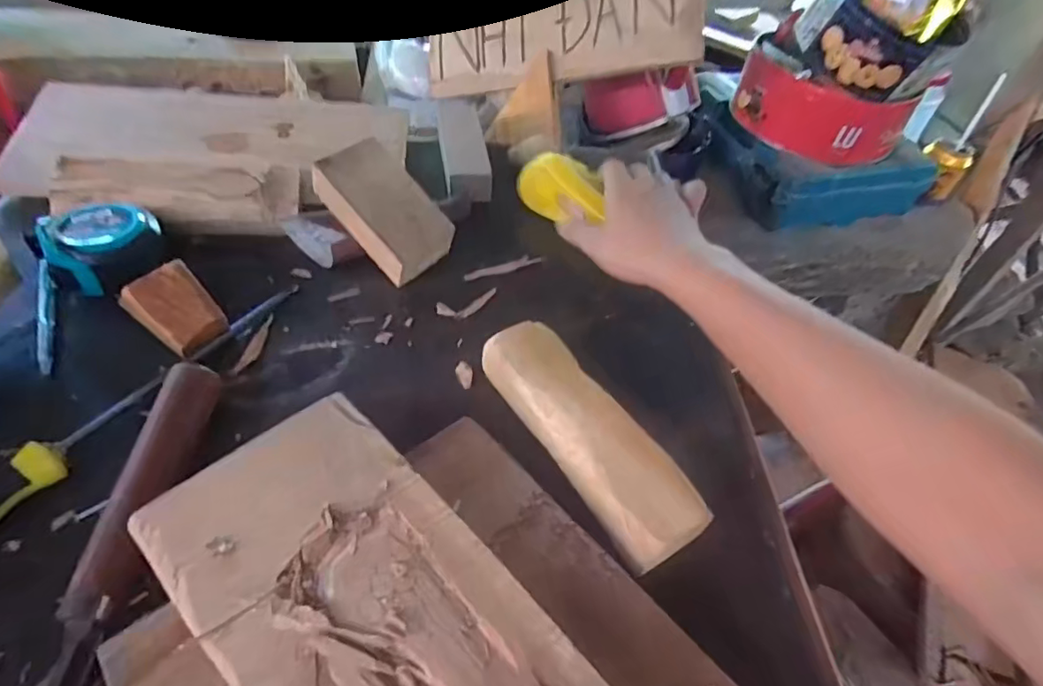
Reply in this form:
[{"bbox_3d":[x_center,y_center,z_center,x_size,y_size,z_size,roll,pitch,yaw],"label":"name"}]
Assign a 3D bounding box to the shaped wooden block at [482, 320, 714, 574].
[{"bbox_3d":[0.042,0.060,0.355,0.057,0.044,0.183,-23,56,-24],"label":"shaped wooden block"}]

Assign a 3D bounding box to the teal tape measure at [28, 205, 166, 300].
[{"bbox_3d":[-0.317,-0.074,0.418,0.062,0.040,0.075,25,51,15],"label":"teal tape measure"}]

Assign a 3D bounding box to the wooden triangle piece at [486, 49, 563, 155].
[{"bbox_3d":[0.000,-0.284,0.676,0.086,0.018,0.108,-7,93,9],"label":"wooden triangle piece"}]

